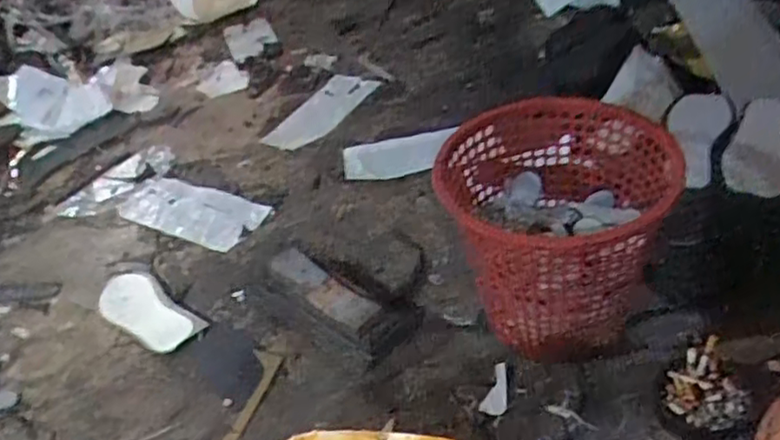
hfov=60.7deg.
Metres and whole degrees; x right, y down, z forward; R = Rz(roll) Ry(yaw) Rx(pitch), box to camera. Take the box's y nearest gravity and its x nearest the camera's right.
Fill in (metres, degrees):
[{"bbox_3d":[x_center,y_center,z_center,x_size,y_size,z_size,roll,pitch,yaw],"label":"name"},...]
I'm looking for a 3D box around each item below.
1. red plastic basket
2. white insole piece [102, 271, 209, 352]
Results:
[{"bbox_3d":[0.204,0.010,0.803,0.235,0.217,0.239,-7,38,5],"label":"red plastic basket"},{"bbox_3d":[-0.372,0.132,1.008,0.229,0.013,0.085,28,50,37],"label":"white insole piece"}]

